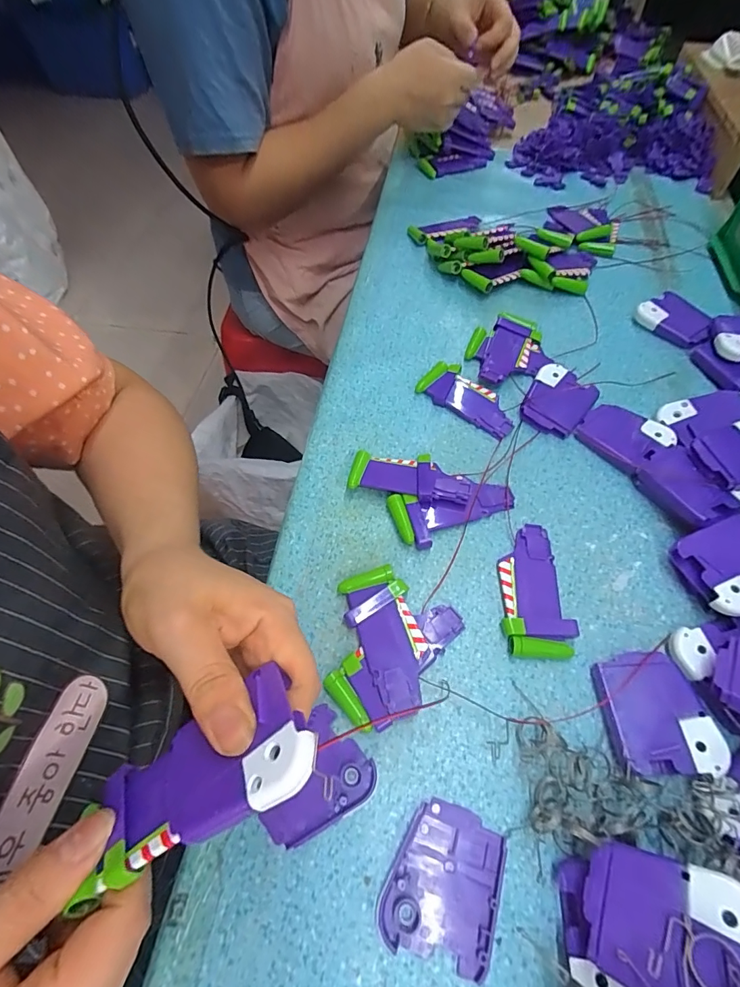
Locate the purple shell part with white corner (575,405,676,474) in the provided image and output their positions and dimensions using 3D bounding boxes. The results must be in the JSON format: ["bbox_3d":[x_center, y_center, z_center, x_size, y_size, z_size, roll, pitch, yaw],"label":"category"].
[{"bbox_3d":[0.203,-0.048,0.349,0.052,0.015,0.059,-33,63,-16],"label":"purple shell part with white corner"}]

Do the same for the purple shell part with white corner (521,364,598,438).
[{"bbox_3d":[0.158,-0.078,0.366,0.050,0.017,0.059,32,66,20],"label":"purple shell part with white corner"}]

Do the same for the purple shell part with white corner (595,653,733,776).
[{"bbox_3d":[0.158,0.123,0.244,0.048,0.019,0.061,-10,59,-3],"label":"purple shell part with white corner"}]

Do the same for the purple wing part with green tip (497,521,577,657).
[{"bbox_3d":[0.106,0.062,0.289,0.043,0.010,0.088,-4,59,1],"label":"purple wing part with green tip"}]

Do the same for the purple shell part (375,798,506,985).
[{"bbox_3d":[0.036,0.192,0.216,0.052,0.005,0.061,15,61,12],"label":"purple shell part"}]

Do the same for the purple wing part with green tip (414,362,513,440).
[{"bbox_3d":[0.086,-0.082,0.377,0.090,0.009,0.041,34,67,21],"label":"purple wing part with green tip"}]

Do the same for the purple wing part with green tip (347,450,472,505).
[{"bbox_3d":[0.030,-0.011,0.330,0.088,0.017,0.039,9,60,8],"label":"purple wing part with green tip"}]

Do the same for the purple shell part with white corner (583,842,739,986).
[{"bbox_3d":[0.124,0.179,0.178,0.062,0.007,0.047,-5,45,31],"label":"purple shell part with white corner"}]

